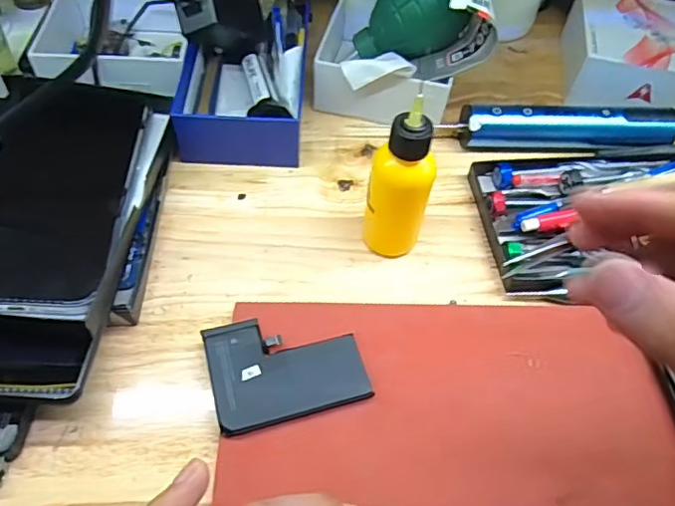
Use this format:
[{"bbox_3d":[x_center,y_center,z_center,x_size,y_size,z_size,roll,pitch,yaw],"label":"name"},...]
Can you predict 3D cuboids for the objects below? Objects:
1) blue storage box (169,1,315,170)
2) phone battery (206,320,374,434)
[{"bbox_3d":[-0.065,-0.138,0.412,0.084,0.037,0.166,1,56,-2],"label":"blue storage box"},{"bbox_3d":[-0.026,0.056,0.288,0.076,0.004,0.057,-11,57,-15],"label":"phone battery"}]

